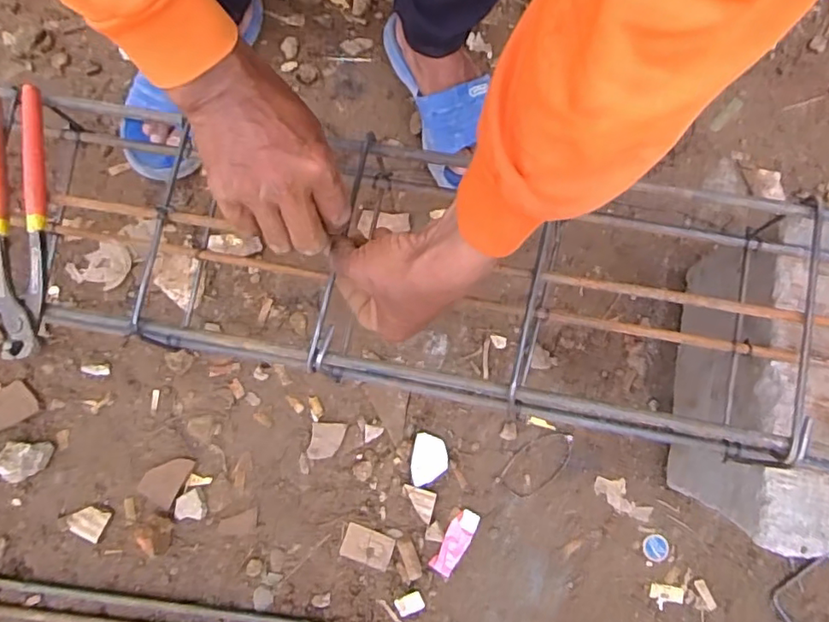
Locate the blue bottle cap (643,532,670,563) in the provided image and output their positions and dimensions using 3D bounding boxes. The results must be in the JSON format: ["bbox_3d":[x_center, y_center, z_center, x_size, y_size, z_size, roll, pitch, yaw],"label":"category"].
[{"bbox_3d":[0.265,0.259,0.625,0.027,0.004,0.028,0,77,0],"label":"blue bottle cap"}]

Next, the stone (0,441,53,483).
[{"bbox_3d":[-0.437,0.168,0.637,0.043,0.037,0.042,0,77,0],"label":"stone"}]

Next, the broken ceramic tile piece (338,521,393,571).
[{"bbox_3d":[-0.052,0.262,0.634,0.055,0.007,0.036,19,78,5],"label":"broken ceramic tile piece"}]

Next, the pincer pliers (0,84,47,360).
[{"bbox_3d":[-0.317,-0.073,0.452,0.042,0.024,0.218,-6,77,-1],"label":"pincer pliers"}]

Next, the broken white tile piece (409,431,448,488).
[{"bbox_3d":[0.017,0.170,0.648,0.040,0.004,0.057,12,77,3],"label":"broken white tile piece"}]

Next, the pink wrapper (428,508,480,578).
[{"bbox_3d":[0.045,0.254,0.629,0.027,0.004,0.072,29,79,7],"label":"pink wrapper"}]

